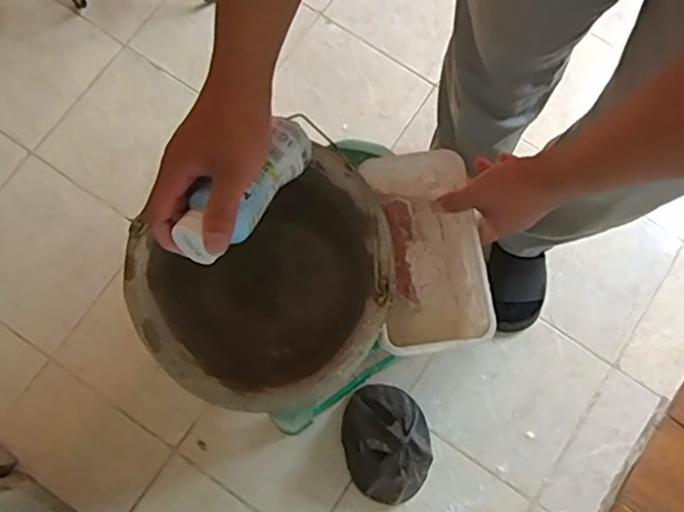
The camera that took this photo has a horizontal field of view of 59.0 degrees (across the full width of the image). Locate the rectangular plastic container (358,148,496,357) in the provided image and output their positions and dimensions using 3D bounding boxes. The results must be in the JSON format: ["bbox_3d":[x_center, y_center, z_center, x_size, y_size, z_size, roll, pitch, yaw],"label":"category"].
[{"bbox_3d":[0.088,0.001,0.660,0.097,0.117,0.192,-8,77,-2],"label":"rectangular plastic container"}]

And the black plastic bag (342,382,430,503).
[{"bbox_3d":[0.078,0.323,1.021,0.148,0.152,0.185,3,78,0],"label":"black plastic bag"}]

